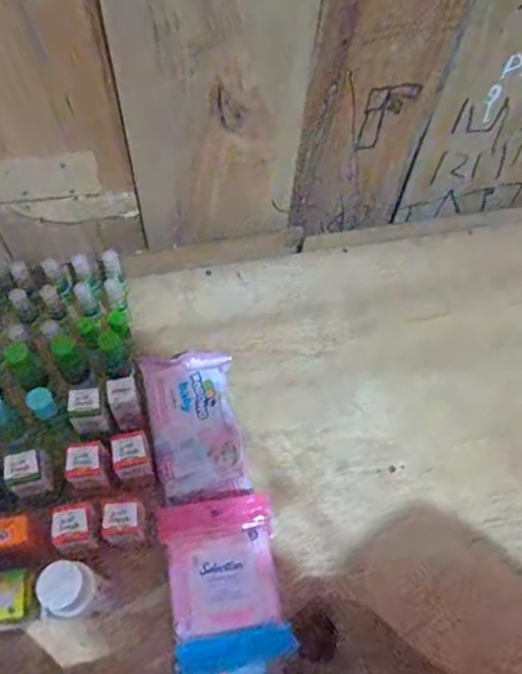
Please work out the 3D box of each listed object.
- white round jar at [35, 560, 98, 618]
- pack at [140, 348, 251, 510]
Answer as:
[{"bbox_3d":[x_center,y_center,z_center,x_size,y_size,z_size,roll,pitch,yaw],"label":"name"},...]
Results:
[{"bbox_3d":[-0.149,0.194,0.426,0.035,0.042,0.035,1,61,-2],"label":"white round jar"},{"bbox_3d":[-0.071,0.096,0.595,0.096,0.048,0.166,-9,62,-7],"label":"pack"}]

